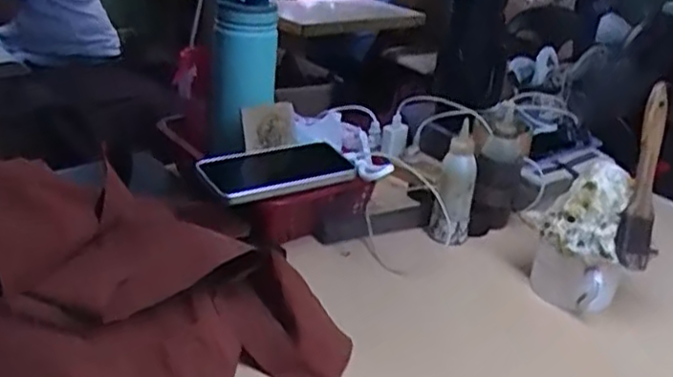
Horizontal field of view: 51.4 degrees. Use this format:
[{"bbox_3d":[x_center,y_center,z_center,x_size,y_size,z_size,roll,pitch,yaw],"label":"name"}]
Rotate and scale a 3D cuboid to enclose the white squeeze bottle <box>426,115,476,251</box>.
[{"bbox_3d":[0.131,0.004,0.784,0.044,0.138,0.041,8,25,9],"label":"white squeeze bottle"}]

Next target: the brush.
[{"bbox_3d":[0.289,-0.009,0.654,0.041,0.172,0.013,1,7,-17],"label":"brush"}]

